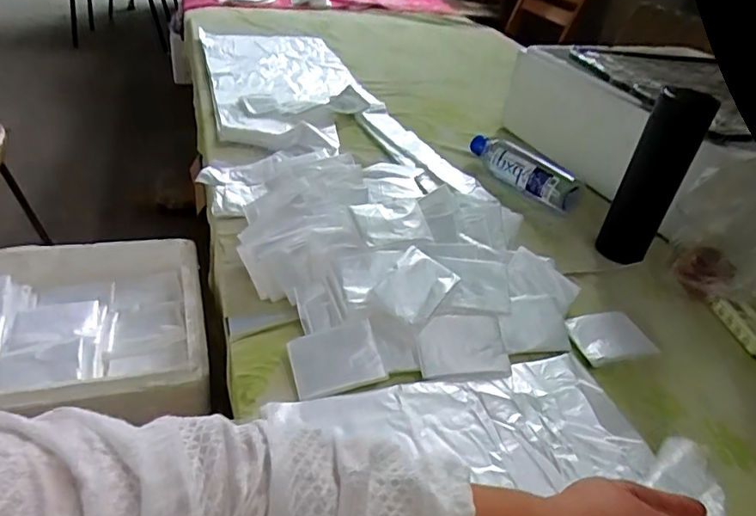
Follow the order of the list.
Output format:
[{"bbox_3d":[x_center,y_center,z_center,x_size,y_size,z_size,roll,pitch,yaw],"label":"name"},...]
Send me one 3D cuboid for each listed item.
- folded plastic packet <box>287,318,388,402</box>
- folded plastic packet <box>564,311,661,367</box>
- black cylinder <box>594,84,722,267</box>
[{"bbox_3d":[-0.040,0.097,0.512,0.083,0.011,0.065,-16,58,-8],"label":"folded plastic packet"},{"bbox_3d":[0.253,0.084,0.584,0.088,0.008,0.062,-8,39,-18],"label":"folded plastic packet"},{"bbox_3d":[0.338,-0.097,0.663,0.055,0.217,0.055,-14,41,-25],"label":"black cylinder"}]

